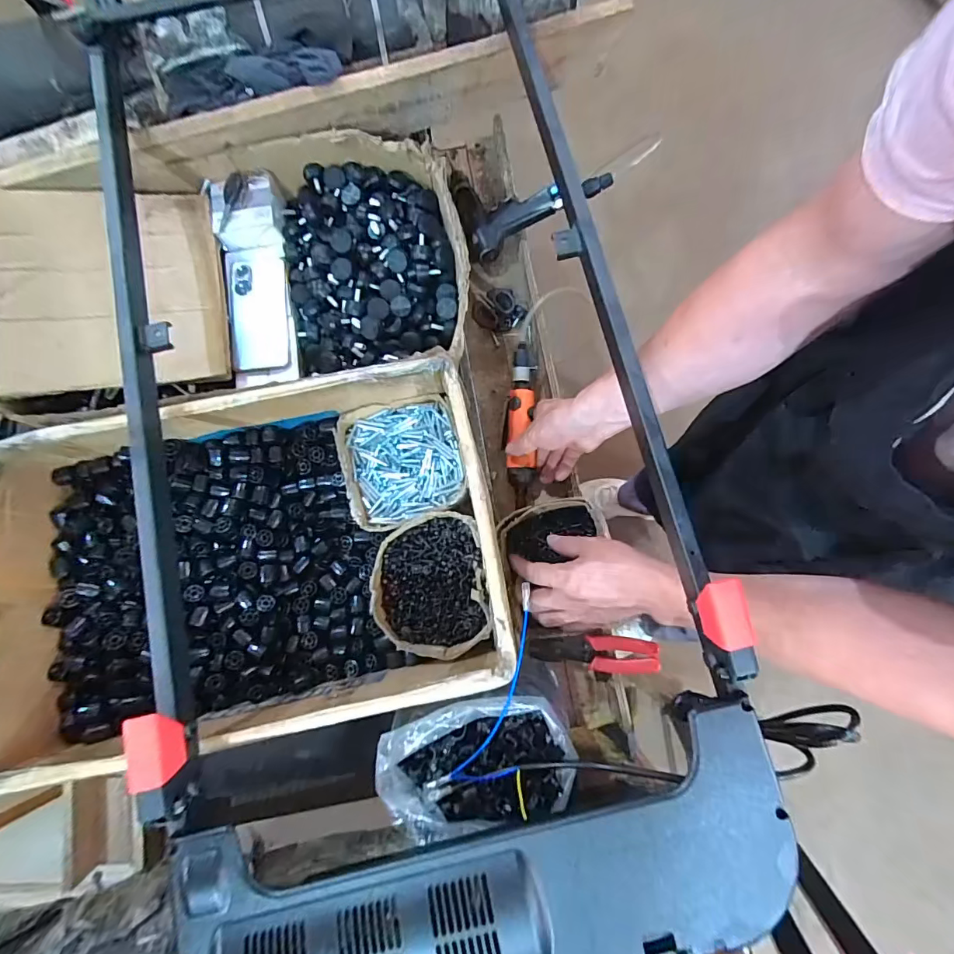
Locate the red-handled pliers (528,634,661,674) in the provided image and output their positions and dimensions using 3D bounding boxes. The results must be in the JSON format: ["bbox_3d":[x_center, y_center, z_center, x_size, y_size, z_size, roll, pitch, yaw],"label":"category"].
[{"bbox_3d":[0.153,0.232,0.613,0.164,0.018,0.043,-2,79,19],"label":"red-handled pliers"}]

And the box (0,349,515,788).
[{"bbox_3d":[-0.244,0.084,0.532,0.525,0.149,0.355,-12,80,-1],"label":"box"}]

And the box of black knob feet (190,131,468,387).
[{"bbox_3d":[-0.183,-0.287,0.603,0.327,0.101,0.300,-3,80,0],"label":"box of black knob feet"}]

